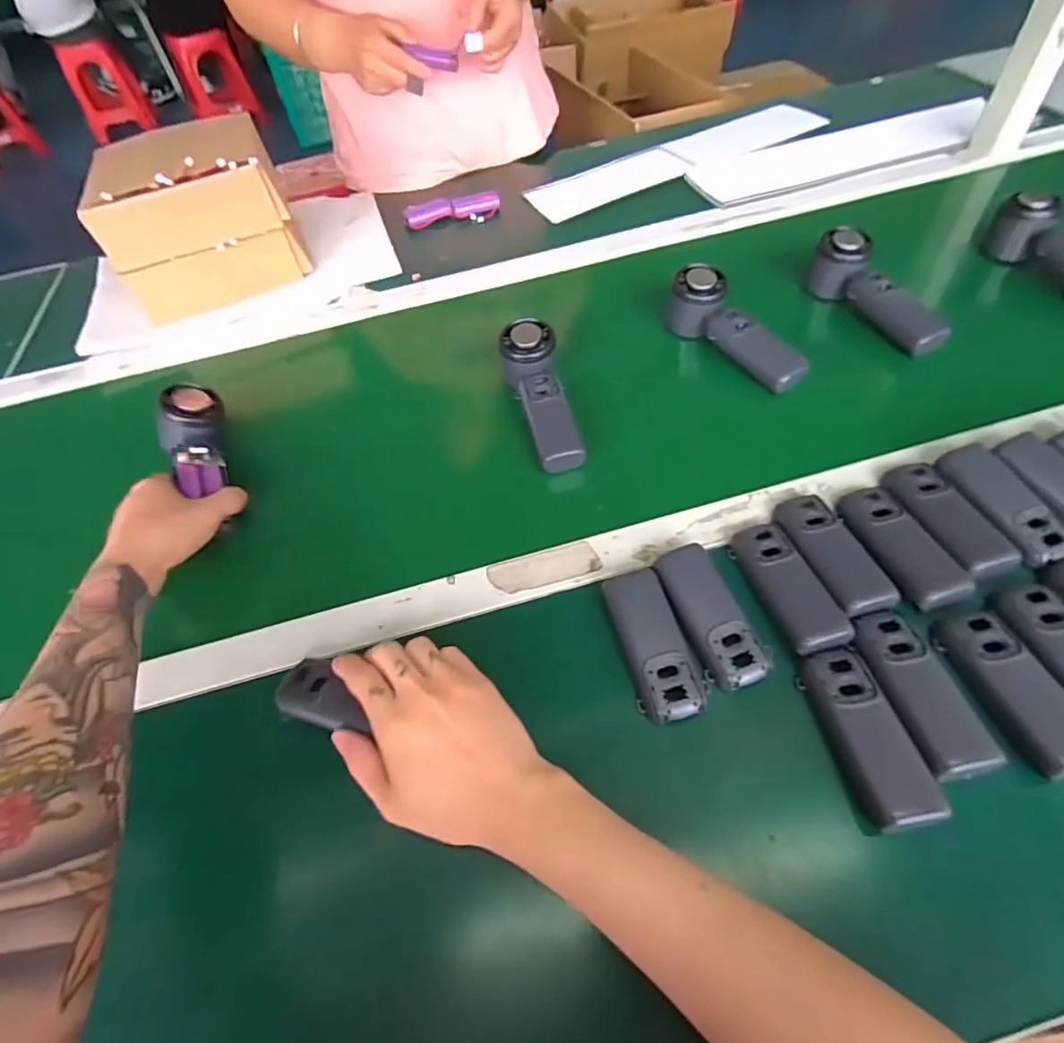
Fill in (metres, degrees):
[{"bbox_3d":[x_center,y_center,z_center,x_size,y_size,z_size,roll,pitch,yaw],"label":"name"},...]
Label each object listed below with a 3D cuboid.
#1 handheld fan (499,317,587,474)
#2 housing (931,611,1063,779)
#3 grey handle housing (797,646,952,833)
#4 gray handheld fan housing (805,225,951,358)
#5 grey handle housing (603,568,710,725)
[{"bbox_3d":[0.010,-0.117,0.545,0.051,0.048,0.162,-14,67,-5],"label":"handheld fan"},{"bbox_3d":[0.303,0.102,0.352,0.037,0.018,0.101,-14,54,-5],"label":"housing"},{"bbox_3d":[0.207,0.129,0.346,0.043,0.014,0.103,-11,54,-2],"label":"grey handle housing"},{"bbox_3d":[0.347,-0.233,0.571,0.051,0.054,0.158,-19,55,-8],"label":"gray handheld fan housing"},{"bbox_3d":[0.086,0.084,0.394,0.045,0.018,0.105,-12,54,-3],"label":"grey handle housing"}]

